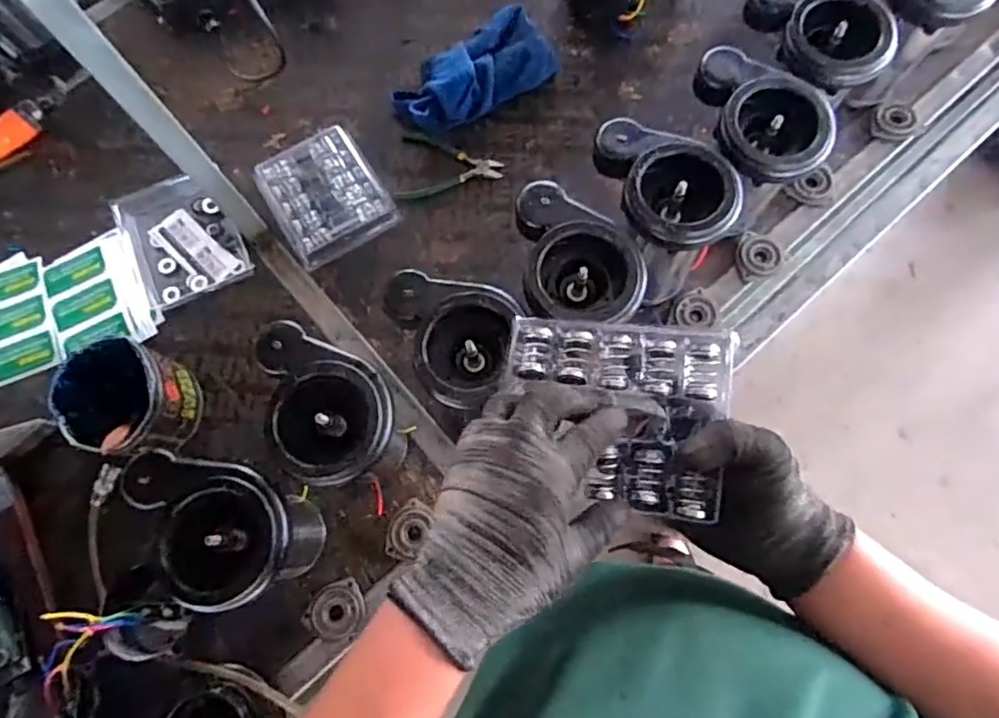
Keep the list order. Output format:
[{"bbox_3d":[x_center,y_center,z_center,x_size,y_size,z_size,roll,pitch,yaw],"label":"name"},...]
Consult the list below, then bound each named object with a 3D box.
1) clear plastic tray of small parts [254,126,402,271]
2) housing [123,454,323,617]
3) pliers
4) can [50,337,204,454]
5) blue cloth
[{"bbox_3d":[-0.236,-0.224,0.833,0.146,0.037,0.167,-30,76,-7],"label":"clear plastic tray of small parts"},{"bbox_3d":[-0.273,0.178,0.634,0.166,0.190,0.121,14,75,5],"label":"housing"},{"bbox_3d":[-0.067,-0.270,0.849,0.141,0.012,0.115,3,74,2],"label":"pliers"},{"bbox_3d":[-0.431,0.049,0.717,0.122,0.101,0.120,0,74,1],"label":"can"},{"bbox_3d":[-0.036,-0.410,0.864,0.243,0.061,0.125,-33,76,-8],"label":"blue cloth"}]

